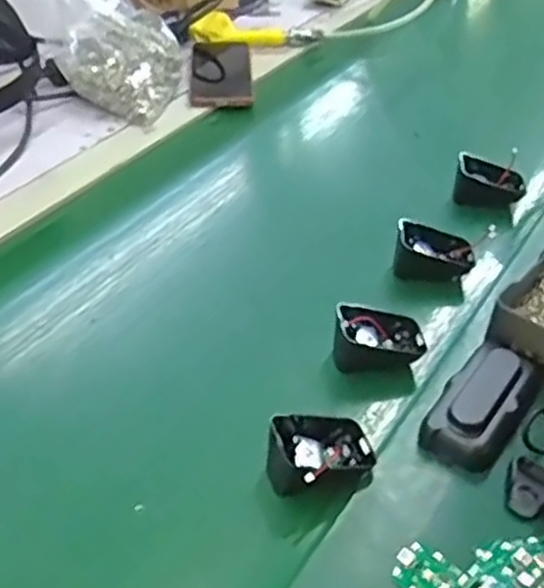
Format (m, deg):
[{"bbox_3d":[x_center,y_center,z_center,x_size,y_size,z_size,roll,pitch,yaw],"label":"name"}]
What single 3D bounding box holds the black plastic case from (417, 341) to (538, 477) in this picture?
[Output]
[{"bbox_3d":[0.151,0.071,0.519,0.052,0.026,0.108,25,44,31],"label":"black plastic case"}]

